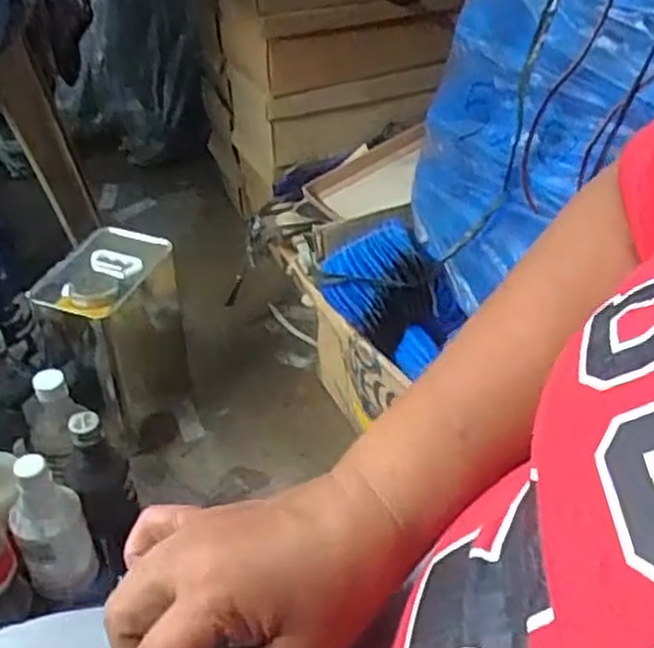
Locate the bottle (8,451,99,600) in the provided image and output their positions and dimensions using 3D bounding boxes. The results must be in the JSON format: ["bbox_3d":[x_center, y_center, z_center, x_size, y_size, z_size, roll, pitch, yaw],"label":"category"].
[{"bbox_3d":[-0.274,0.205,0.765,0.068,0.168,0.056,-23,46,-24],"label":"bottle"}]

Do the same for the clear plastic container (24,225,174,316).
[{"bbox_3d":[-0.259,-0.064,0.888,0.093,0.022,0.150,19,44,20],"label":"clear plastic container"}]

